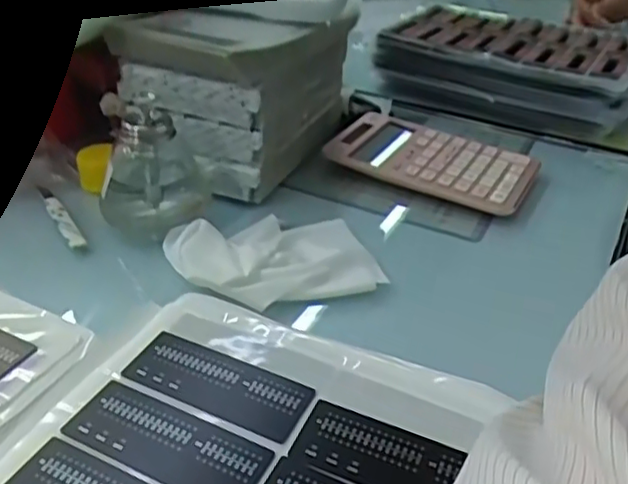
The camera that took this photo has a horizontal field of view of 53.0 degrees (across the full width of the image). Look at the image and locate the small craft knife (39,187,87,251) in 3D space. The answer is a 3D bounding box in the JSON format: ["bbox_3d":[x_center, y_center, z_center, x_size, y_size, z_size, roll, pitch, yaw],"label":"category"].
[{"bbox_3d":[-0.199,-0.020,0.494,0.012,0.007,0.093,-18,39,-31],"label":"small craft knife"}]

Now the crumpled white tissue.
[{"bbox_3d":[-0.028,0.013,0.452,0.139,0.028,0.099,-10,35,-21],"label":"crumpled white tissue"}]

